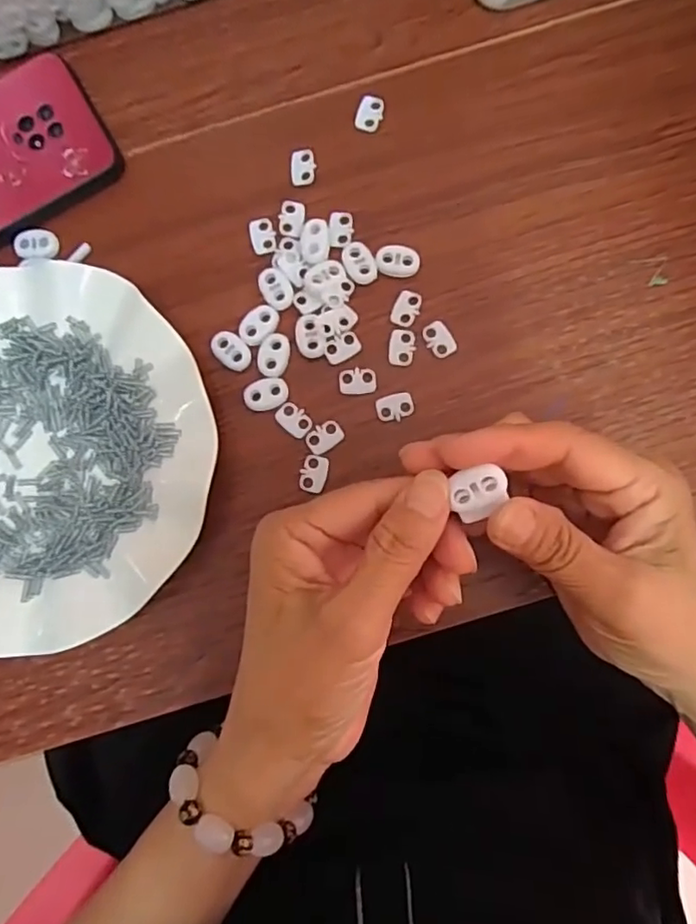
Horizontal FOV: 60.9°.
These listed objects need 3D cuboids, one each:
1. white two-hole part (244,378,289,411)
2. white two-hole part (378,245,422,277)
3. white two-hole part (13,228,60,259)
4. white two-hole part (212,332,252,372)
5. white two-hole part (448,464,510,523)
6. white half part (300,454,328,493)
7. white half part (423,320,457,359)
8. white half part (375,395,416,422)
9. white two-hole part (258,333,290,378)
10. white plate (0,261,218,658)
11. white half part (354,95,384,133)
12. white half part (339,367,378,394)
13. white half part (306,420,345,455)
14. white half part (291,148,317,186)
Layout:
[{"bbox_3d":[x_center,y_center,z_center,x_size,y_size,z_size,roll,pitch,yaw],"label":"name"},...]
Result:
[{"bbox_3d":[-0.042,-0.035,0.303,0.023,0.004,0.015,-16,85,0],"label":"white two-hole part"},{"bbox_3d":[0.027,-0.104,0.308,0.022,0.004,0.016,4,85,2],"label":"white two-hole part"},{"bbox_3d":[-0.165,-0.116,0.314,0.021,0.005,0.017,4,85,2],"label":"white two-hole part"},{"bbox_3d":[-0.060,-0.057,0.305,0.023,0.004,0.015,44,87,5],"label":"white two-hole part"},{"bbox_3d":[0.047,0.011,0.211,0.018,0.008,0.017,-21,83,-2],"label":"white two-hole part"},{"bbox_3d":[-0.018,0.006,0.300,0.012,0.004,0.019,13,85,3],"label":"white half part"},{"bbox_3d":[0.048,-0.063,0.304,0.013,0.004,0.019,-34,85,-2],"label":"white half part"},{"bbox_3d":[0.025,-0.028,0.301,0.019,0.004,0.013,-14,85,0],"label":"white half part"},{"bbox_3d":[-0.038,-0.055,0.304,0.015,0.004,0.023,12,85,3],"label":"white two-hole part"},{"bbox_3d":[-0.157,-0.003,0.290,0.180,0.025,0.180,0,85,2],"label":"white plate"},{"bbox_3d":[0.012,-0.187,0.318,0.014,0.004,0.019,10,85,2],"label":"white half part"},{"bbox_3d":[0.005,-0.041,0.302,0.019,0.004,0.013,-2,85,1],"label":"white half part"},{"bbox_3d":[-0.011,-0.013,0.300,0.019,0.004,0.013,-34,85,-2],"label":"white half part"},{"bbox_3d":[-0.024,-0.158,0.315,0.013,0.004,0.019,-6,85,1],"label":"white half part"}]

